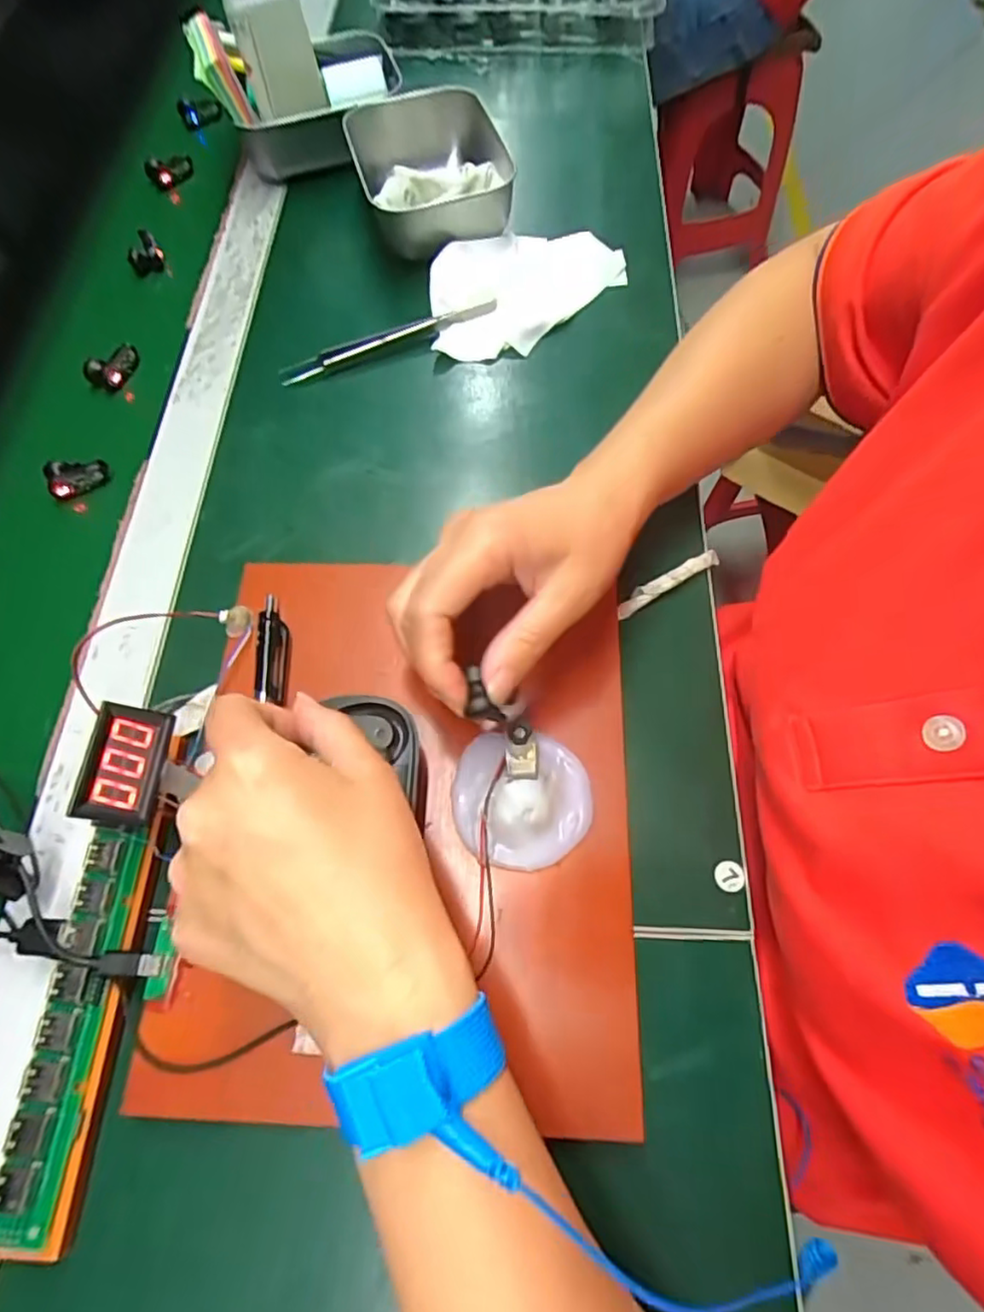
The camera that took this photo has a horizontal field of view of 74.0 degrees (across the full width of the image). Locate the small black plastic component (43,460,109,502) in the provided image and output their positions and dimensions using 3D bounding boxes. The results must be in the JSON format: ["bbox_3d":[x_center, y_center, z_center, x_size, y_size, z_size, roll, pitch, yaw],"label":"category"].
[{"bbox_3d":[-0.251,-0.108,0.393,0.034,0.011,0.021,-10,65,-2],"label":"small black plastic component"}]

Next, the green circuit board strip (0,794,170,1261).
[{"bbox_3d":[-0.167,0.148,0.266,0.028,0.008,0.150,13,63,-23],"label":"green circuit board strip"}]

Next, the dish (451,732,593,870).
[{"bbox_3d":[0.013,0.064,0.293,0.061,0.015,0.058,-1,65,2],"label":"dish"}]

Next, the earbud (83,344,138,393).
[{"bbox_3d":[-0.251,-0.193,0.432,0.023,0.017,0.030,20,68,12],"label":"earbud"}]

